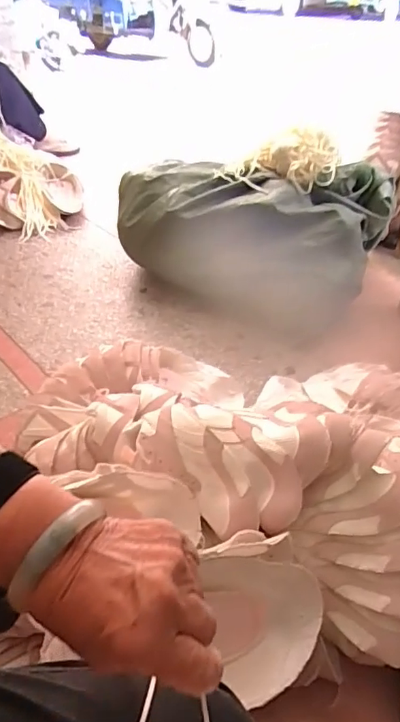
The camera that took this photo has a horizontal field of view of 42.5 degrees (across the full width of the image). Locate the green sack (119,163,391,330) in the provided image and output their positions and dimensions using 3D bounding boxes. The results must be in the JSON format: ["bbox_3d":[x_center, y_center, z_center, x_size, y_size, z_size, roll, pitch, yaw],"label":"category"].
[{"bbox_3d":[0.139,-0.316,1.420,0.721,0.358,0.289,6,39,5],"label":"green sack"}]

